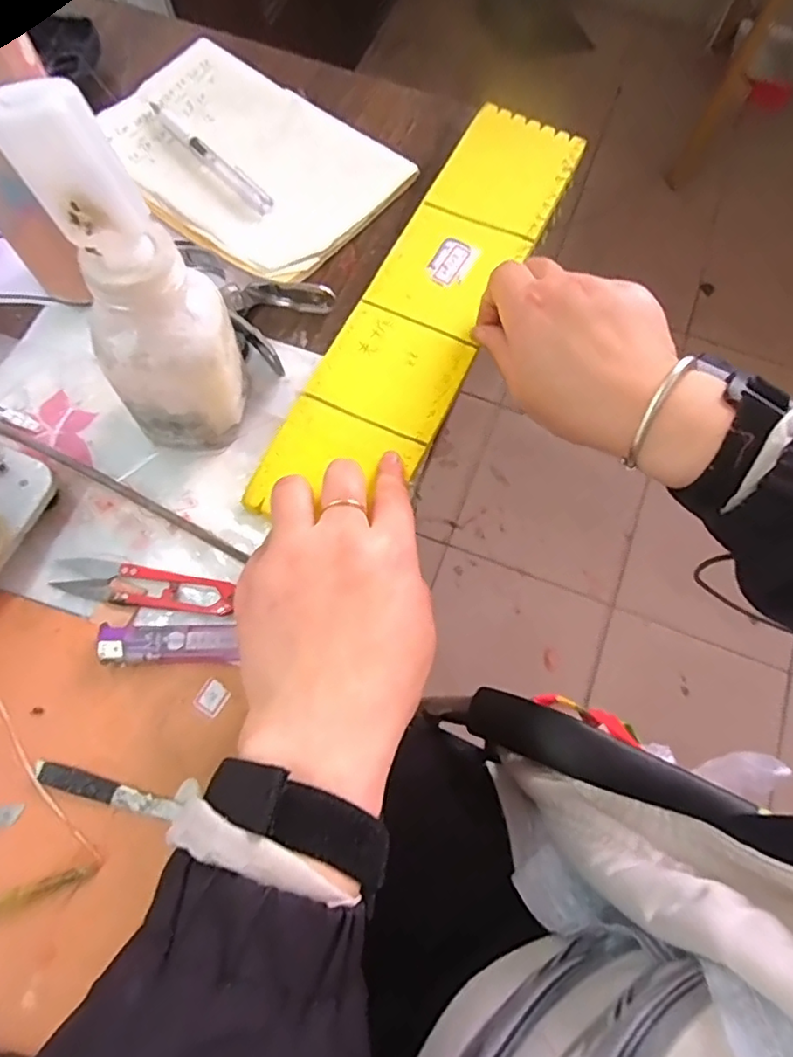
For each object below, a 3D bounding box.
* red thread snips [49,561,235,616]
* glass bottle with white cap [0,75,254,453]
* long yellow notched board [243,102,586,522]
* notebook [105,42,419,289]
[{"bbox_3d":[-0.136,0.031,0.316,0.099,0.006,0.021,8,71,1],"label":"red thread snips"},{"bbox_3d":[-0.114,-0.098,0.272,0.062,0.175,0.051,-2,71,-2],"label":"glass bottle with white cap"},{"bbox_3d":[0.024,-0.146,0.372,0.084,0.005,0.335,28,73,8],"label":"long yellow notched board"},{"bbox_3d":[-0.108,-0.262,0.417,0.206,0.006,0.140,37,74,11],"label":"notebook"}]

